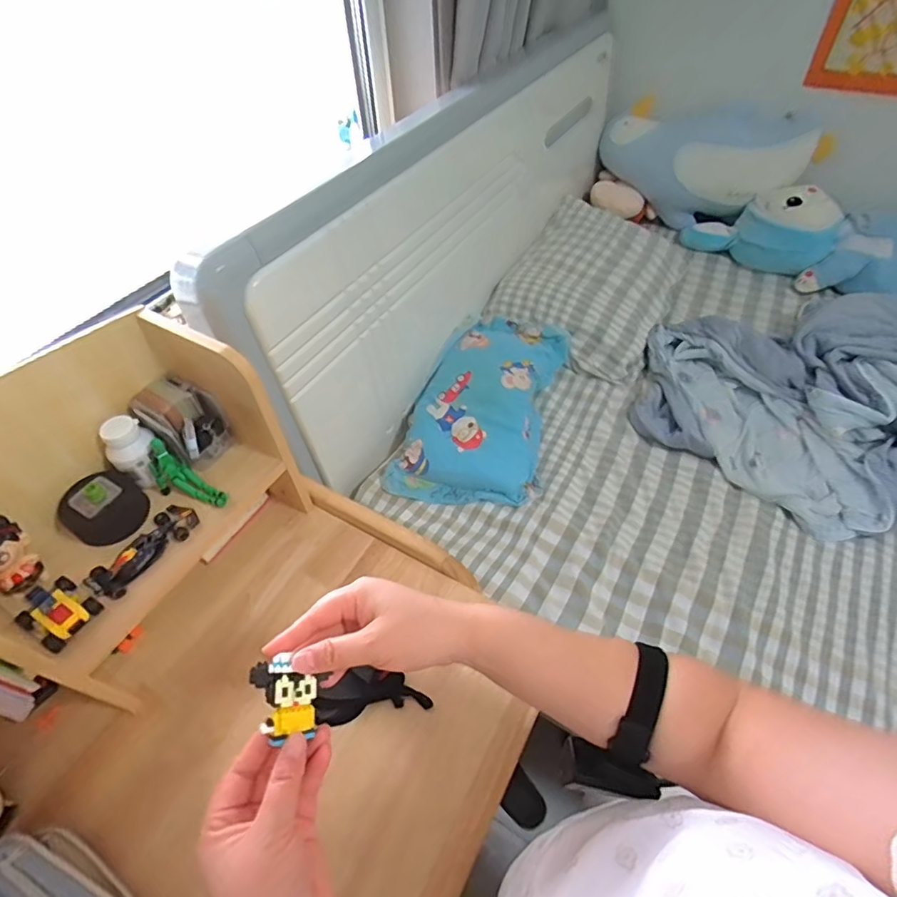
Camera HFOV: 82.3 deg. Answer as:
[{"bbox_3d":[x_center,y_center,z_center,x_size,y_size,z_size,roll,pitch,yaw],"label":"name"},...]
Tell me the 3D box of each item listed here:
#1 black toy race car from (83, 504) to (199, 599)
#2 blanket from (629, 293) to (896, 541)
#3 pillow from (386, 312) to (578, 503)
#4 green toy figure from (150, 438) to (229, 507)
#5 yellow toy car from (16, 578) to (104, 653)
[{"bbox_3d":[-0.343,0.111,0.579,0.047,0.021,0.122,24,56,21],"label":"black toy race car"},{"bbox_3d":[0.828,-0.104,1.026,0.819,0.137,0.538,-1,50,2],"label":"blanket"},{"bbox_3d":[0.079,-0.105,1.081,0.286,0.104,0.514,11,52,11],"label":"pillow"},{"bbox_3d":[-0.320,0.040,0.625,0.106,0.060,0.040,39,56,-8],"label":"green toy figure"},{"bbox_3d":[-0.409,0.166,0.531,0.076,0.024,0.056,23,55,20],"label":"yellow toy car"}]

